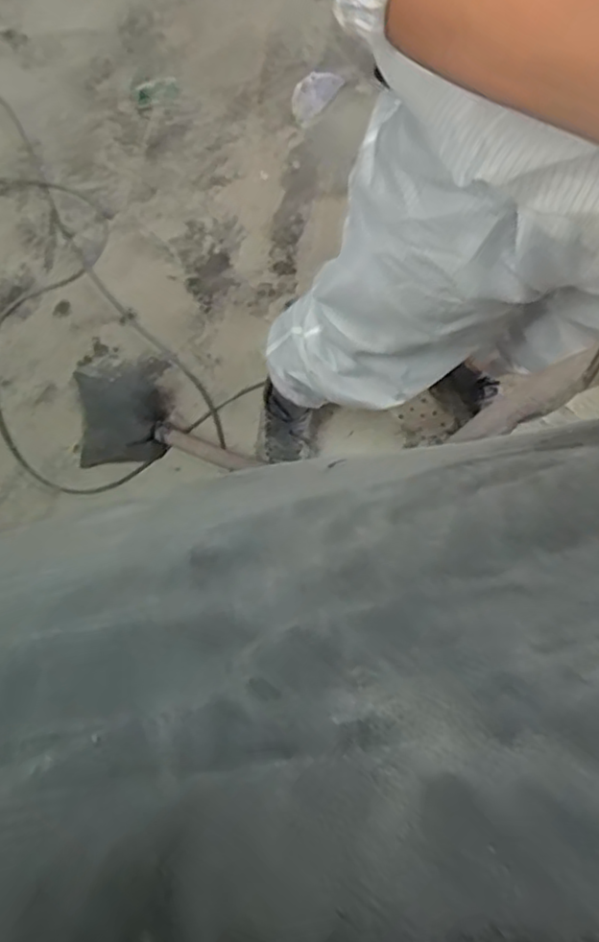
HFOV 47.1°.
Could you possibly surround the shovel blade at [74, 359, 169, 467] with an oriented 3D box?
[{"bbox_3d":[-0.341,-0.120,1.294,0.163,0.106,0.193,-3,80,1],"label":"shovel blade"}]

